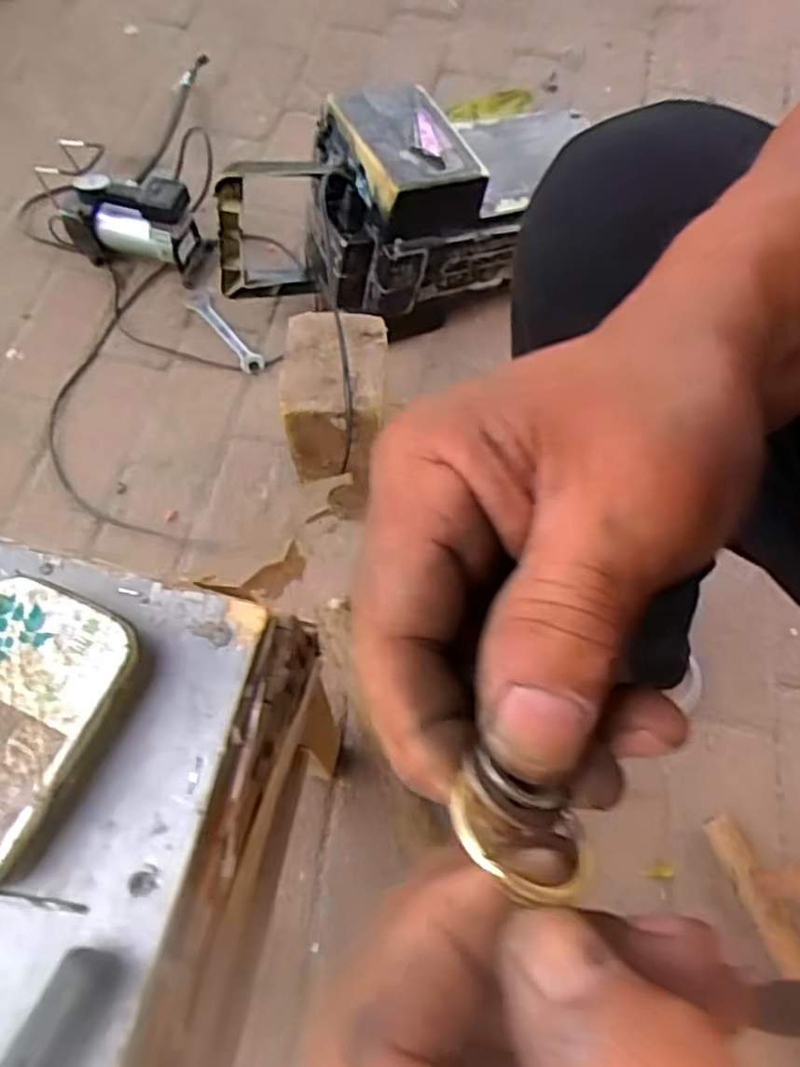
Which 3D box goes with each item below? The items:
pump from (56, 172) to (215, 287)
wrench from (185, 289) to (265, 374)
[{"bbox_3d":[-0.326,-0.377,0.892,0.163,0.115,0.062,13,67,5],"label":"pump"},{"bbox_3d":[-0.212,-0.246,0.883,0.030,0.008,0.144,-35,71,-14],"label":"wrench"}]

